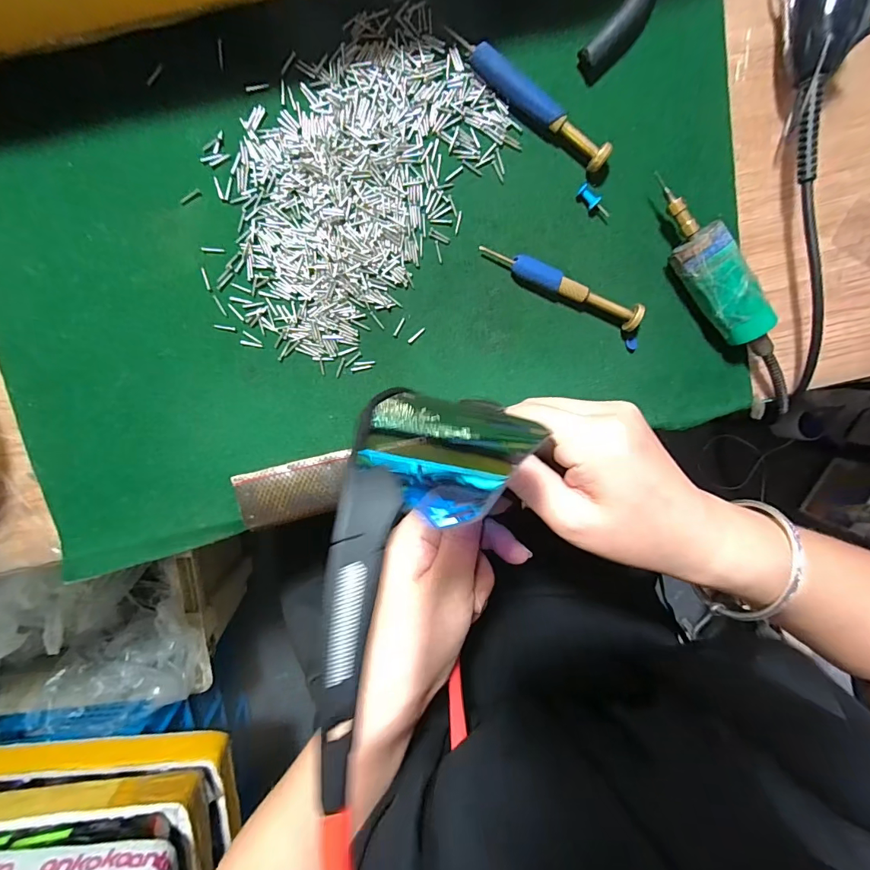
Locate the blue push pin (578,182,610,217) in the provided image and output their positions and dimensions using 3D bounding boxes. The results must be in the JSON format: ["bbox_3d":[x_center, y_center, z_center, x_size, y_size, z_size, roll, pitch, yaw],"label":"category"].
[{"bbox_3d":[0.089,-0.130,0.241,0.023,0.007,0.007,43,94,-9],"label":"blue push pin"}]

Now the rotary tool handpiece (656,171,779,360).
[{"bbox_3d":[0.154,-0.087,0.239,0.024,0.030,0.105,-42,99,3],"label":"rotary tool handpiece"}]

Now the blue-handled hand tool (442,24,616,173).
[{"bbox_3d":[0.051,-0.175,0.226,0.098,0.014,0.010,36,95,-8],"label":"blue-handled hand tool"}]

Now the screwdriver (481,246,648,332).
[{"bbox_3d":[0.072,-0.085,0.242,0.095,0.016,0.014,26,96,-7],"label":"screwdriver"}]

